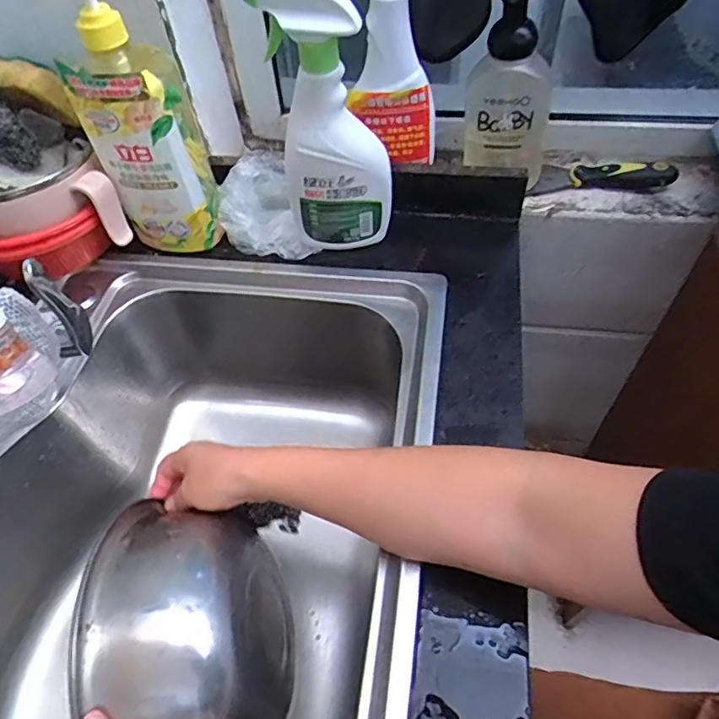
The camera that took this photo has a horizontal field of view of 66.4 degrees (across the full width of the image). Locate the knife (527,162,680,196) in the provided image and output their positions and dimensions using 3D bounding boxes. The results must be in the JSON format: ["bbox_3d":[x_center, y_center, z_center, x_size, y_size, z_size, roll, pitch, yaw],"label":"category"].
[{"bbox_3d":[0.299,-0.209,0.620,0.110,0.024,0.021,6,54,8],"label":"knife"}]

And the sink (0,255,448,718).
[{"bbox_3d":[-0.160,0.189,0.490,0.422,0.209,0.570,6,54,8],"label":"sink"}]

